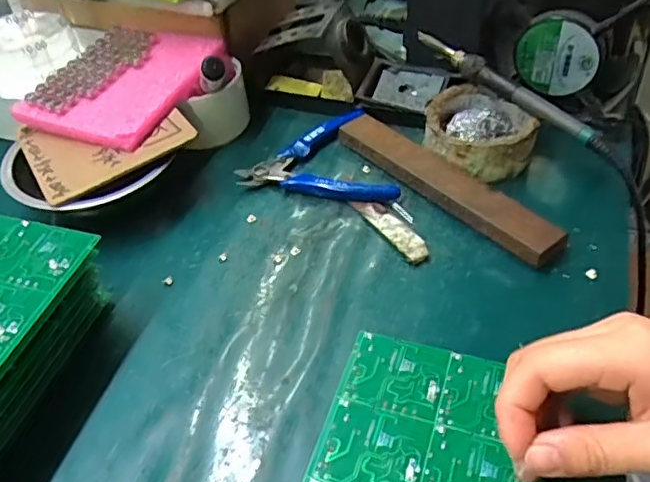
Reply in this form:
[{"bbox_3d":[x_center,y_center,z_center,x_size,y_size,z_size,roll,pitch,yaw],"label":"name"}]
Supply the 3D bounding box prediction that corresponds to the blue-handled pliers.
[{"bbox_3d":[0.003,-0.074,0.475,0.123,0.012,0.102,7,46,12],"label":"blue-handled pliers"}]

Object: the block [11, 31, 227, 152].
[{"bbox_3d":[-0.154,-0.129,0.474,0.108,0.014,0.144,18,50,22],"label":"block"}]

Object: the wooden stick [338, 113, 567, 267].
[{"bbox_3d":[0.086,-0.046,0.432,0.032,0.016,0.198,-31,50,-23],"label":"wooden stick"}]

